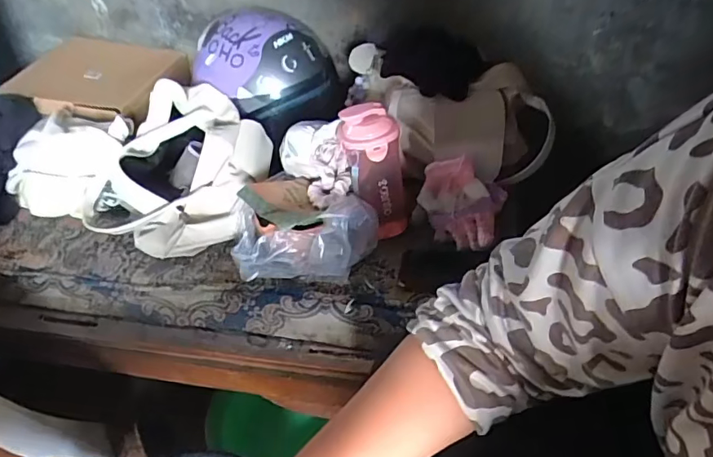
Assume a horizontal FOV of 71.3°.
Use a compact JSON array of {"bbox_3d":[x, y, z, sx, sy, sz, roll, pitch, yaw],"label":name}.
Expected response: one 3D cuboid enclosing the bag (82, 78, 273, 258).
[{"bbox_3d":[-0.291,-0.090,0.774,0.279,0.164,0.237,0,44,7],"label":"bag"}]

